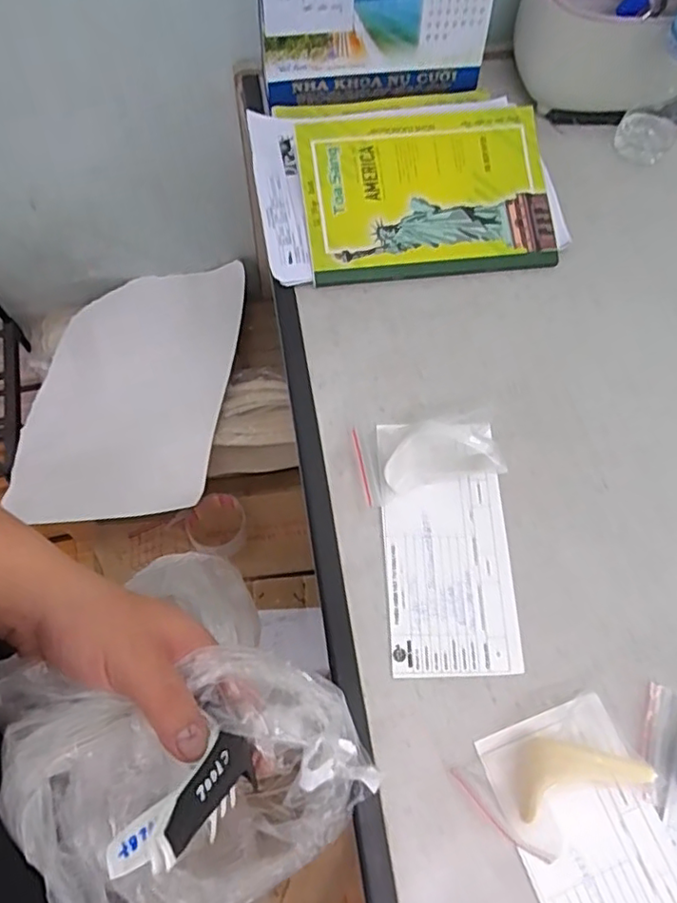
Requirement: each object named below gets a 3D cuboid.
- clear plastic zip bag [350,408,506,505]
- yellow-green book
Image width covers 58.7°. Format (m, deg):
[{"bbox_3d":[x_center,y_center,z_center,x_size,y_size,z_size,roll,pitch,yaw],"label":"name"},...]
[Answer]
[{"bbox_3d":[0.073,0.000,0.501,0.107,0.040,0.070,-8,66,-4],"label":"clear plastic zip bag"},{"bbox_3d":[0.088,-0.262,0.610,0.246,0.014,0.176,-6,83,-5],"label":"yellow-green book"}]

